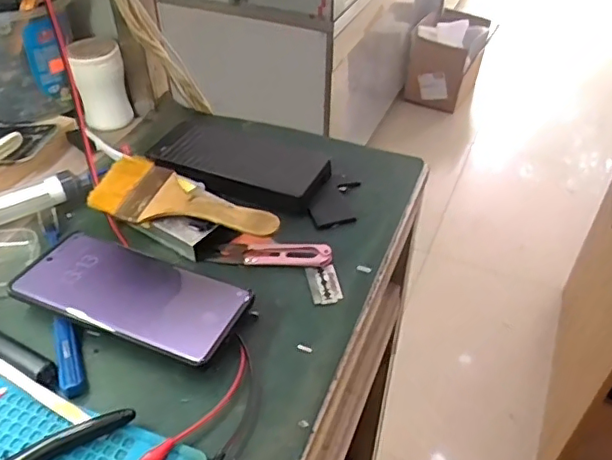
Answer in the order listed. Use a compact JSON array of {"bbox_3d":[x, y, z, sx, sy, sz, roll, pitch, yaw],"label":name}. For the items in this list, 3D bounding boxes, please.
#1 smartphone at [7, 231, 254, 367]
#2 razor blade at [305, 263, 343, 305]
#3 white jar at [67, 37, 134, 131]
[{"bbox_3d":[-0.126,0.045,0.411,0.162,0.013,0.076,19,47,16],"label":"smartphone"},{"bbox_3d":[0.014,0.043,0.442,0.023,0.004,0.040,-13,43,-5],"label":"razor blade"},{"bbox_3d":[-0.218,-0.156,0.603,0.050,0.086,0.052,-16,45,-17],"label":"white jar"}]

